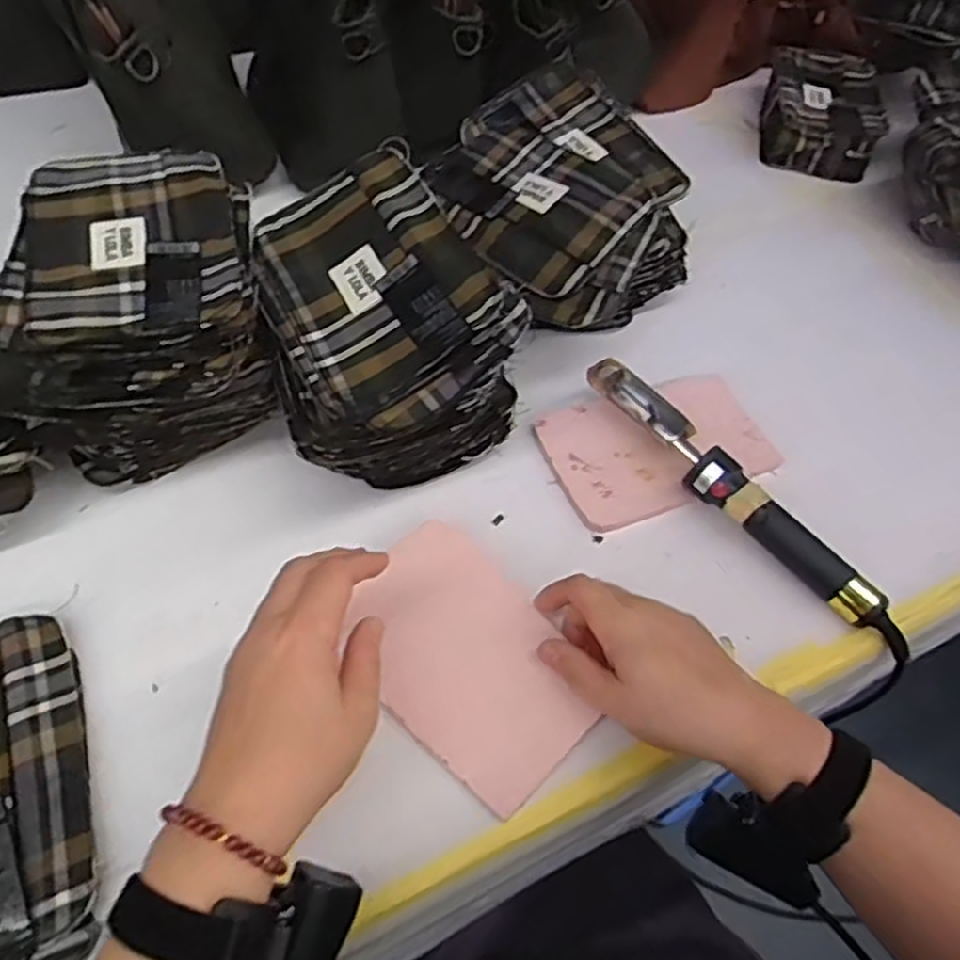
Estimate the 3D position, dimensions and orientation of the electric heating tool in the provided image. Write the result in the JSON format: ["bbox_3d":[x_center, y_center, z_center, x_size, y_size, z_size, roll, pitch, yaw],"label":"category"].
[{"bbox_3d":[0.182,0.001,0.561,0.039,0.035,0.270,-30,61,-24],"label":"electric heating tool"}]

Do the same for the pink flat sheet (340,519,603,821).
[{"bbox_3d":[-0.007,0.113,0.480,0.112,0.011,0.170,-42,66,-17],"label":"pink flat sheet"}]

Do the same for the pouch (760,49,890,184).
[{"bbox_3d":[0.418,-0.451,0.922,0.125,0.069,0.211,12,54,4],"label":"pouch"}]

